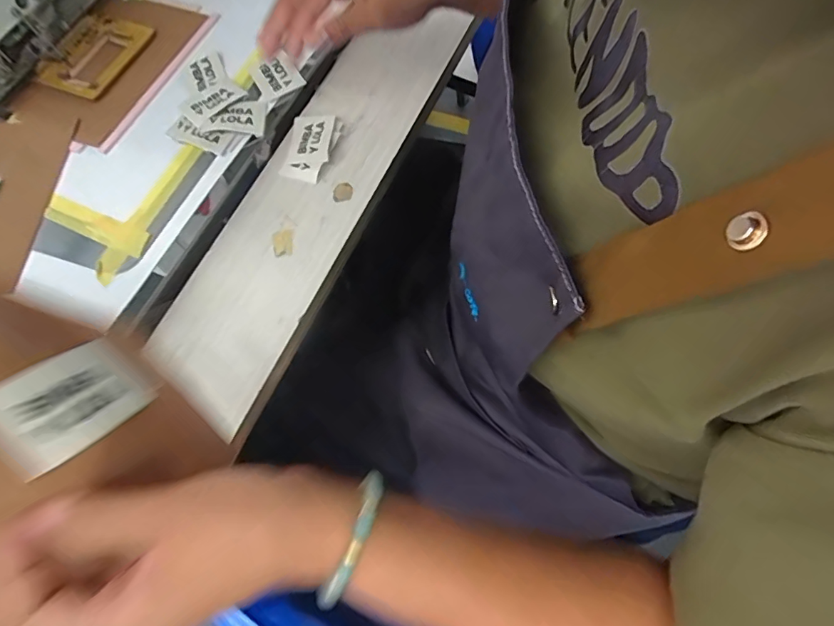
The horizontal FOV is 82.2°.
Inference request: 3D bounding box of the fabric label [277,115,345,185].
[{"bbox_3d":[-0.098,-0.155,0.441,0.047,0.006,0.074,4,68,10],"label":"fabric label"}]

